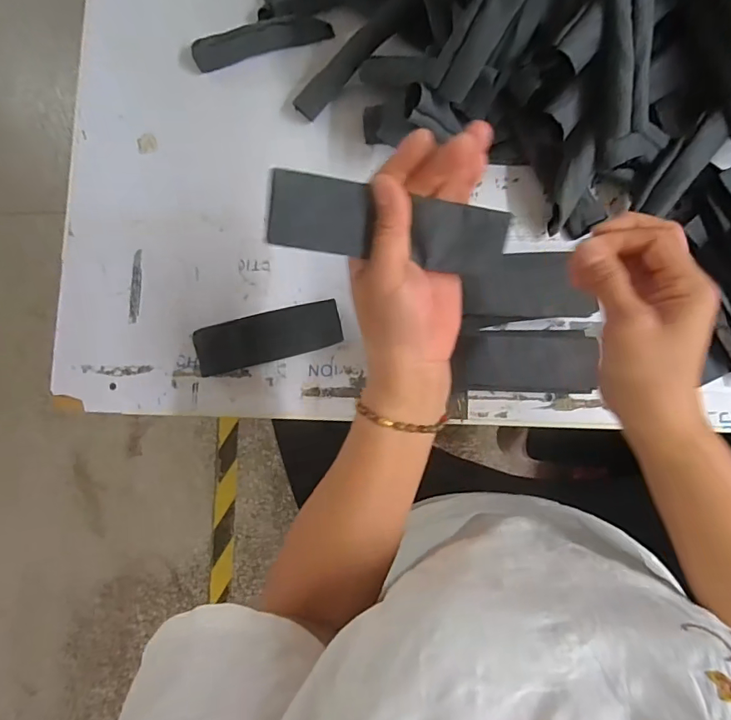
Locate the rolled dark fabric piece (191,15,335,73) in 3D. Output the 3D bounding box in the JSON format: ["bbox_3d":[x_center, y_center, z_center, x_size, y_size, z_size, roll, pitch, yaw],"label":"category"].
[{"bbox_3d":[-0.114,-0.351,0.530,0.151,0.020,0.029,-14,83,5],"label":"rolled dark fabric piece"}]

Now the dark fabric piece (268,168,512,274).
[{"bbox_3d":[0.016,-0.082,0.296,0.146,0.008,0.042,8,105,-8],"label":"dark fabric piece"}]

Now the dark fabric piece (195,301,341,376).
[{"bbox_3d":[-0.100,-0.026,0.496,0.147,0.015,0.052,-15,83,5],"label":"dark fabric piece"}]

